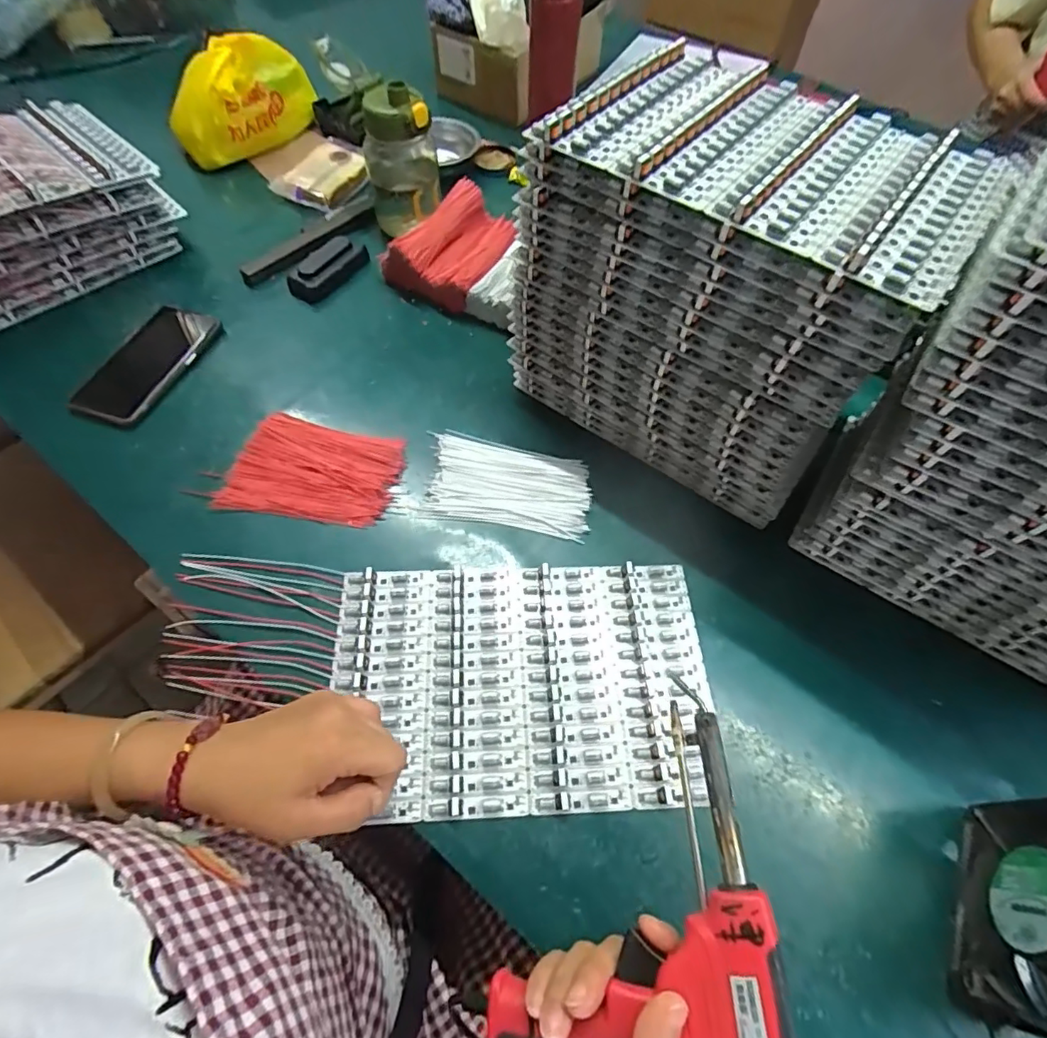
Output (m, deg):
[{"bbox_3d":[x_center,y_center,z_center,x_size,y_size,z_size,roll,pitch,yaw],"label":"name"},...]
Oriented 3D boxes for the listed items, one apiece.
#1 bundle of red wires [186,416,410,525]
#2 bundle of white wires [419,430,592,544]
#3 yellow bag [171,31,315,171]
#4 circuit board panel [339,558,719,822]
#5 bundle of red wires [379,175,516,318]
[{"bbox_3d":[-0.205,-0.046,0.531,0.161,0.026,0.111,7,64,7],"label":"bundle of red wires"},{"bbox_3d":[-0.015,-0.033,0.534,0.160,0.018,0.099,12,61,5],"label":"bundle of white wires"},{"bbox_3d":[-0.397,-0.593,0.775,0.205,0.110,0.128,-27,64,-19],"label":"yellow bag"},{"bbox_3d":[0.000,0.126,0.433,0.291,0.011,0.192,-2,60,-4],"label":"circuit board panel"},{"bbox_3d":[-0.088,-0.338,0.678,0.126,0.074,0.144,26,60,11],"label":"bundle of red wires"}]

